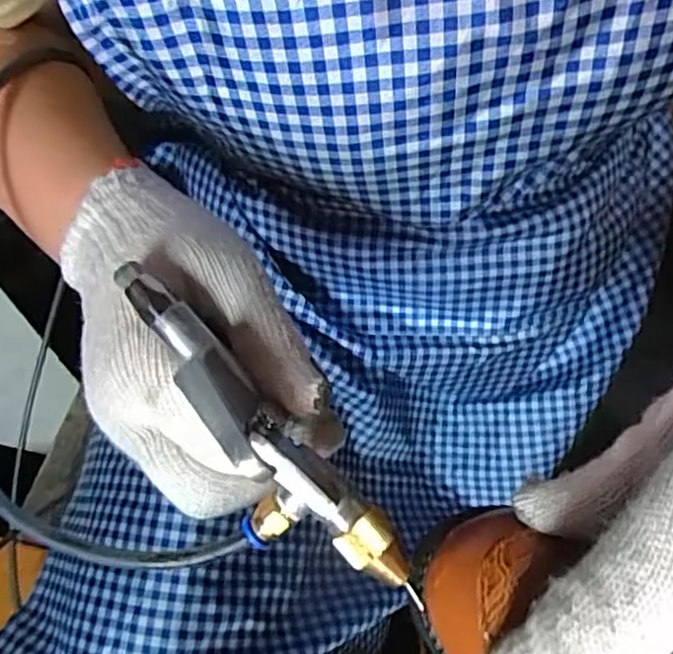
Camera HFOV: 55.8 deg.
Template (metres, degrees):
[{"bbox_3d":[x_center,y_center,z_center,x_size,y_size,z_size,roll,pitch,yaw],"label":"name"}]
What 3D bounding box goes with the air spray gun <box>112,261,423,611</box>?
[{"bbox_3d":[-0.026,0.036,0.191,0.032,0.038,0.125,-40,90,-18],"label":"air spray gun"}]

